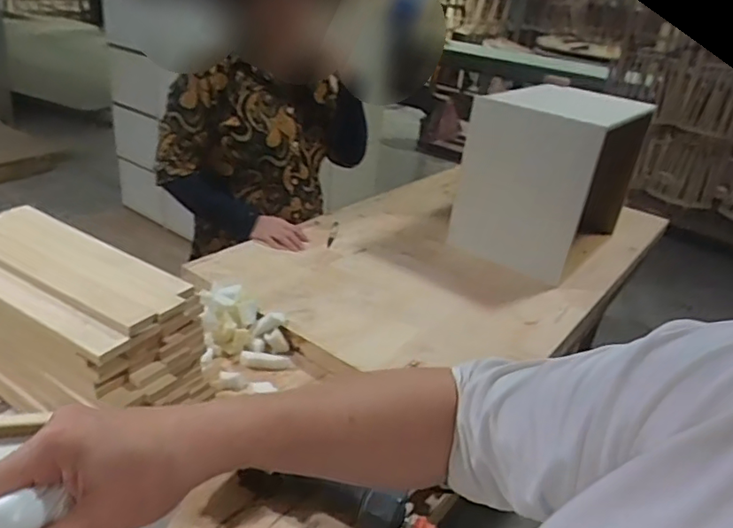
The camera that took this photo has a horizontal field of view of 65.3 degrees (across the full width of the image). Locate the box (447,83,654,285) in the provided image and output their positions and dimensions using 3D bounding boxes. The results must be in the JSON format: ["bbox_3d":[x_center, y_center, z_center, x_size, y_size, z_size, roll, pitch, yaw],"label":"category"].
[{"bbox_3d":[0.438,-0.212,1.357,0.275,0.354,0.415,27,33,32],"label":"box"}]

